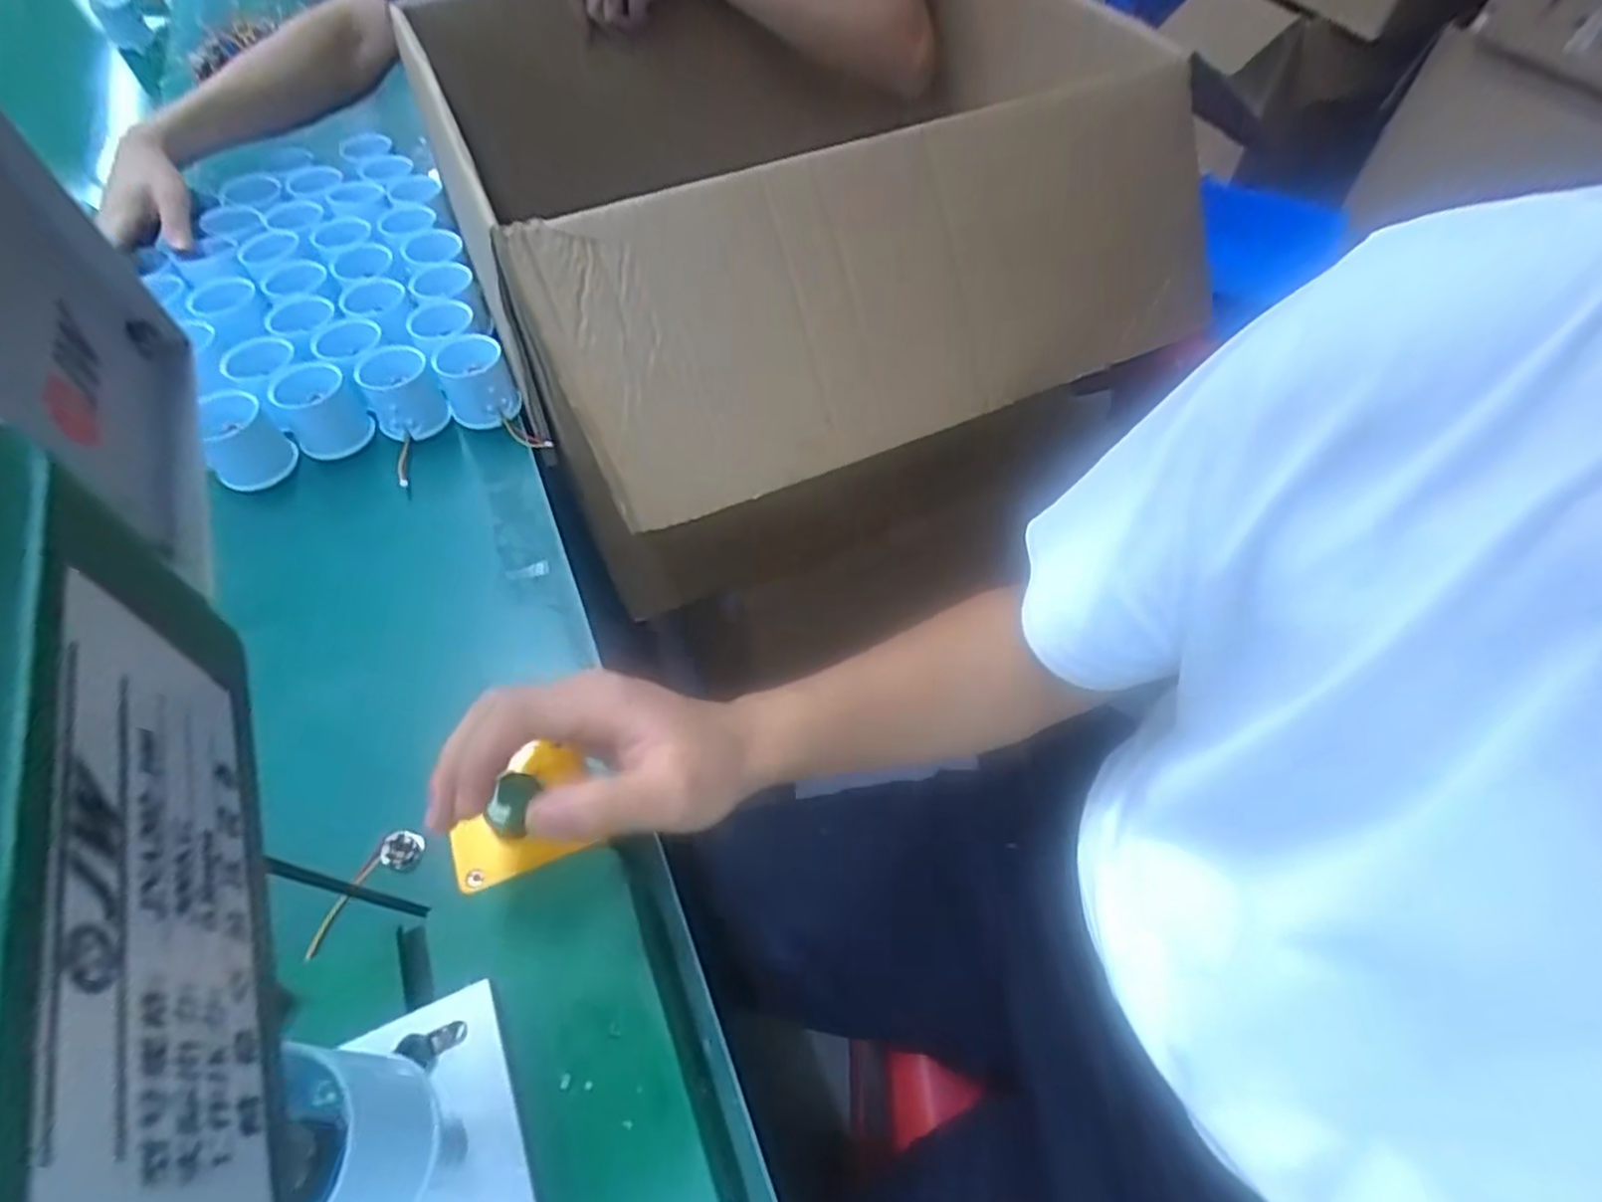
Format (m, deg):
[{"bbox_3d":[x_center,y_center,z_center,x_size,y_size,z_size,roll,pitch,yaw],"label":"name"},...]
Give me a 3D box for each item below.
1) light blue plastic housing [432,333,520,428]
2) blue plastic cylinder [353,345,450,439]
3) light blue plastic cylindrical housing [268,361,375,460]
[{"bbox_3d":[-0.256,-0.174,0.591,0.052,0.057,0.050,0,56,1],"label":"light blue plastic housing"},{"bbox_3d":[-0.310,-0.161,0.585,0.055,0.052,0.059,-27,60,-16],"label":"blue plastic cylinder"},{"bbox_3d":[-0.370,-0.145,0.579,0.055,0.057,0.058,0,56,1],"label":"light blue plastic cylindrical housing"}]

